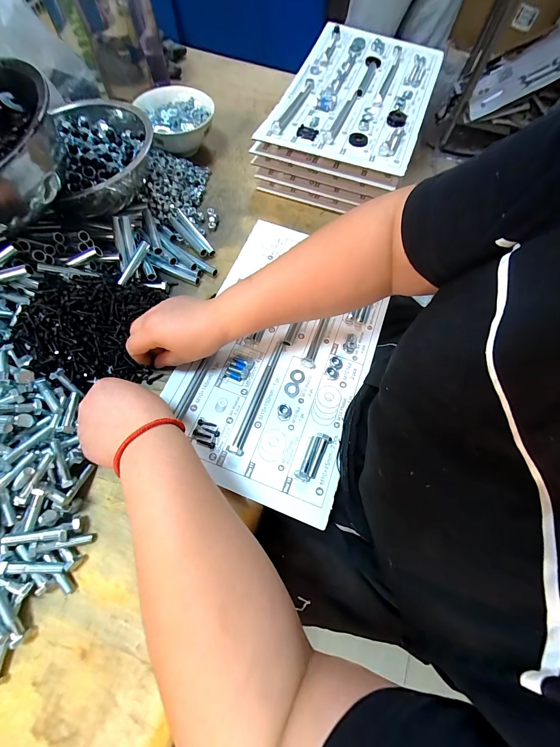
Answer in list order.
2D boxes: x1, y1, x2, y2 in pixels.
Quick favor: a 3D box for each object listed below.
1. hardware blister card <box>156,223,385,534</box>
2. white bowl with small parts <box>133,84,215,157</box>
[{"bbox_3d":[0.003,-0.041,0.396,0.236,0.016,0.379,20,67,6],"label":"hardware blister card"},{"bbox_3d":[-0.179,-0.453,0.535,0.120,0.065,0.127,1,67,-1],"label":"white bowl with small parts"}]

